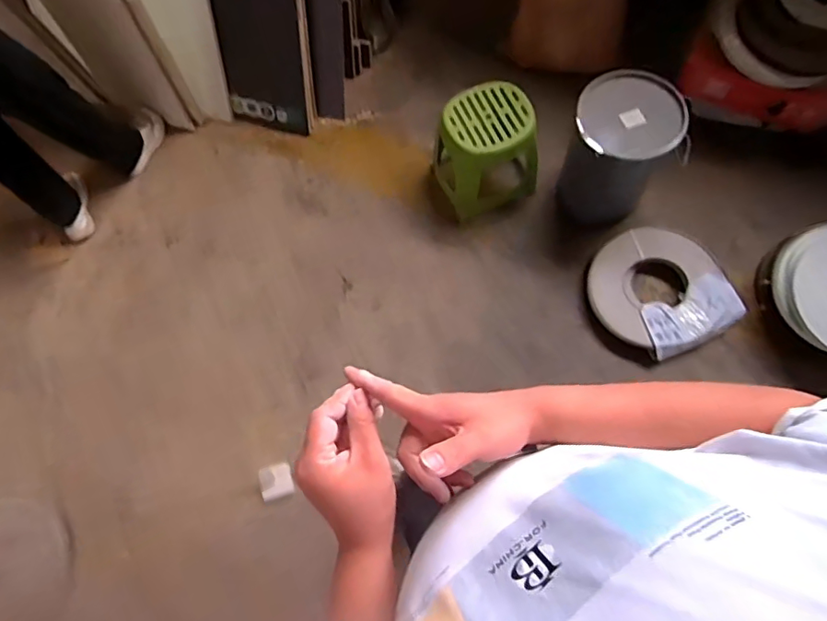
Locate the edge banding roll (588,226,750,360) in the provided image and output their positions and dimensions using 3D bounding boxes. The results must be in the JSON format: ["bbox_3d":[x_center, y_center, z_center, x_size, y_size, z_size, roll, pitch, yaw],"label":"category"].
[{"bbox_3d":[0.744,-0.064,1.653,0.363,0.072,0.422,-38,69,9],"label":"edge banding roll"}]

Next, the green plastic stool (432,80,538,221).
[{"bbox_3d":[0.222,-0.513,1.750,0.316,0.310,0.283,-23,71,-4],"label":"green plastic stool"}]

